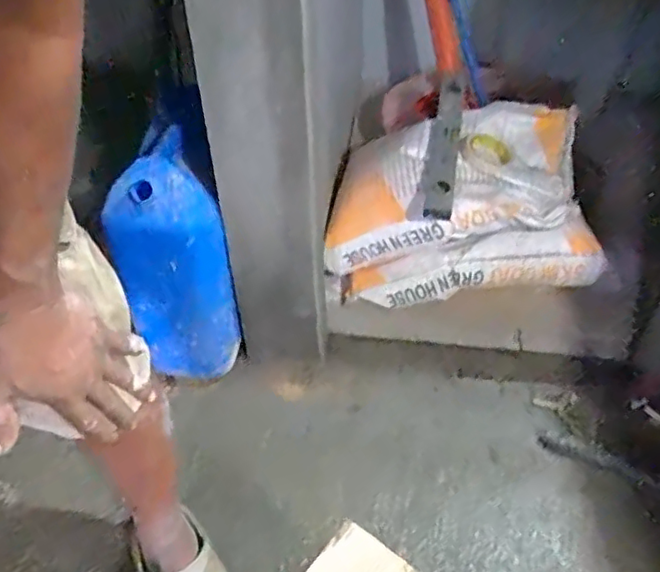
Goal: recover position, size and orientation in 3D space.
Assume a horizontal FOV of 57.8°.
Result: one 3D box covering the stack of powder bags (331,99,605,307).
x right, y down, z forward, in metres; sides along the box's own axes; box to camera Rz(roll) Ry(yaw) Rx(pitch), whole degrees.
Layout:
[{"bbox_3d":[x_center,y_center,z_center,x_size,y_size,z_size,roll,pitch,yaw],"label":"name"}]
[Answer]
[{"bbox_3d":[0.262,-0.170,1.256,0.507,0.256,0.348,-4,44,-2],"label":"stack of powder bags"}]

